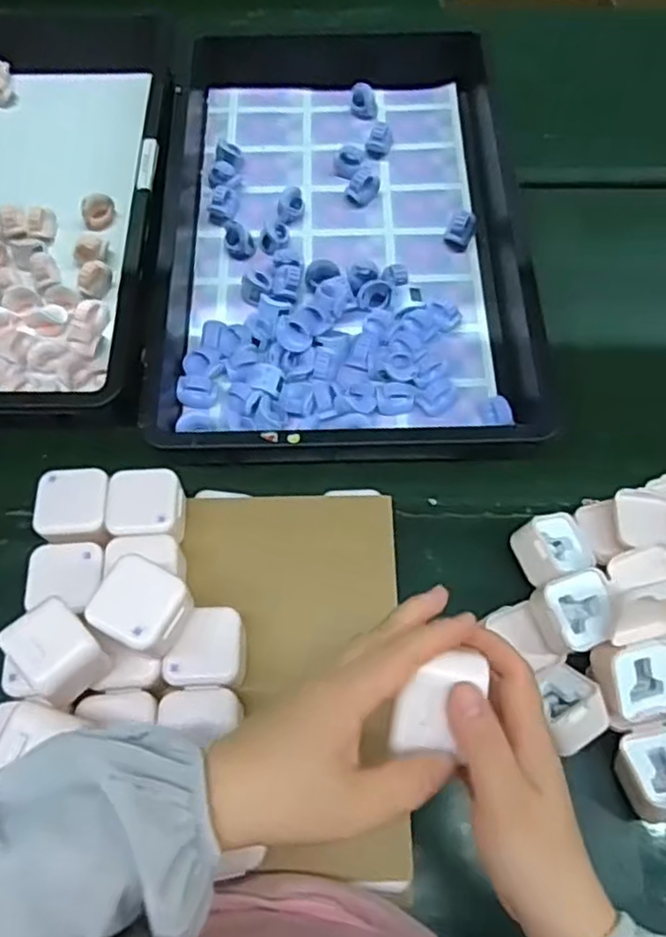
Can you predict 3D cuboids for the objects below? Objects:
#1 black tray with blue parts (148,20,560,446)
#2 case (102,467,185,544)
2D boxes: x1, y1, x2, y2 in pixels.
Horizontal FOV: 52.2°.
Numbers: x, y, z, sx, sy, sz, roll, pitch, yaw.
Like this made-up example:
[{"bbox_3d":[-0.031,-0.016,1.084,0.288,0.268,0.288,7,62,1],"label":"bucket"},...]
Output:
[{"bbox_3d":[0.008,-0.250,0.721,0.363,0.072,0.541,-1,65,-1],"label":"black tray with blue parts"},{"bbox_3d":[-0.146,0.035,0.547,0.059,0.047,0.055,1,65,0],"label":"case"}]

